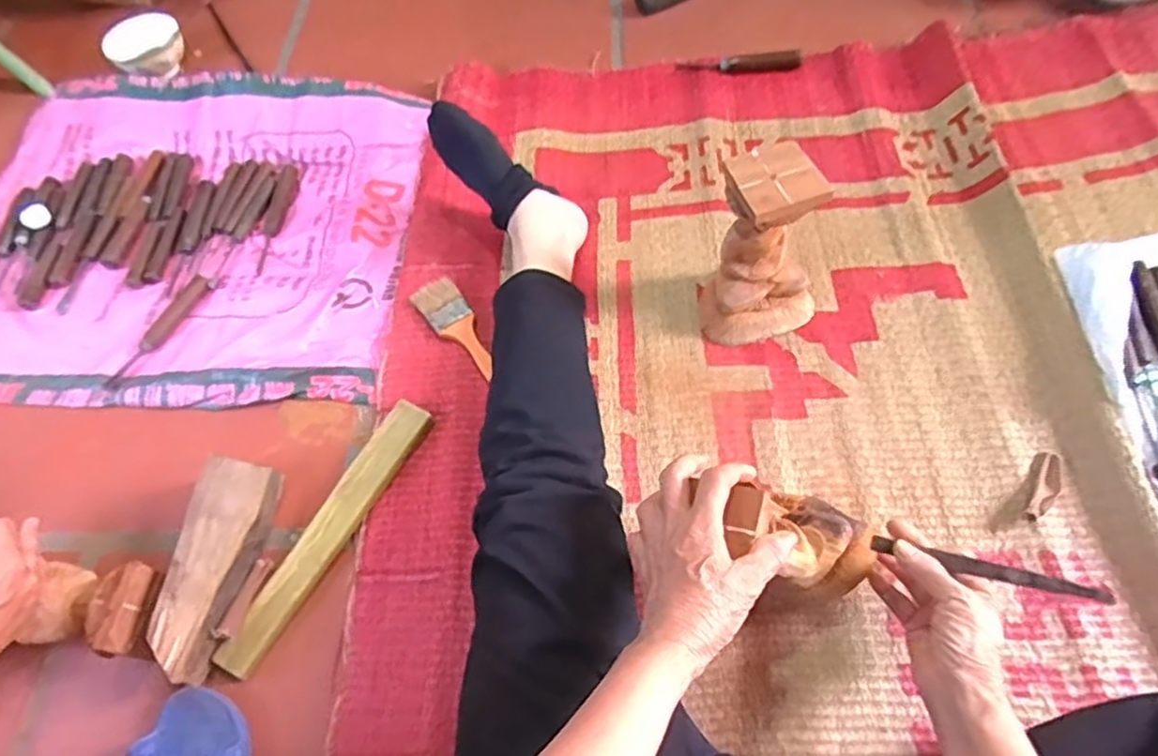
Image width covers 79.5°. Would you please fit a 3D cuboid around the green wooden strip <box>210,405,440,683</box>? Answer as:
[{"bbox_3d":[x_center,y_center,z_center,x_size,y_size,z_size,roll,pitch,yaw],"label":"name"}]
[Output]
[{"bbox_3d":[-0.239,0.144,0.669,0.041,0.024,0.283,26,66,17],"label":"green wooden strip"}]

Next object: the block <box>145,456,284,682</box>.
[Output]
[{"bbox_3d":[-0.333,0.171,0.638,0.054,0.056,0.196,7,62,7],"label":"block"}]

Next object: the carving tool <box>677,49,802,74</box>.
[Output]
[{"bbox_3d":[0.222,-0.435,0.961,0.164,0.022,0.025,-2,61,2],"label":"carving tool"}]

